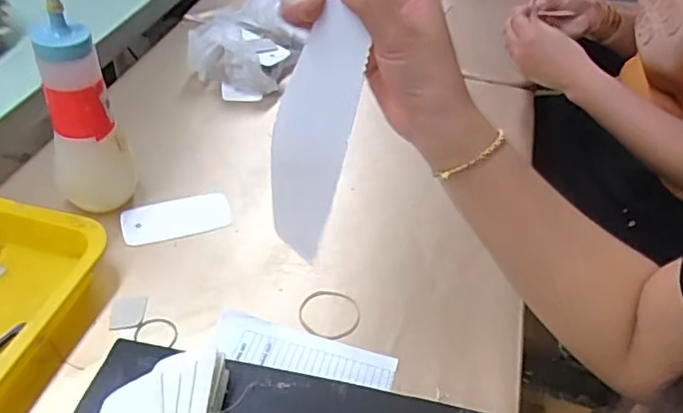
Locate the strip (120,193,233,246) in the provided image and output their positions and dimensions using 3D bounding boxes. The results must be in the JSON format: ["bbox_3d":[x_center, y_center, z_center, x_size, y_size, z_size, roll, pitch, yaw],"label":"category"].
[{"bbox_3d":[-0.162,0.009,0.579,0.102,0.006,0.053,-10,45,-18],"label":"strip"}]

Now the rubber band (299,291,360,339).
[{"bbox_3d":[-0.010,0.091,0.507,0.053,0.006,0.053,4,42,-3],"label":"rubber band"}]

